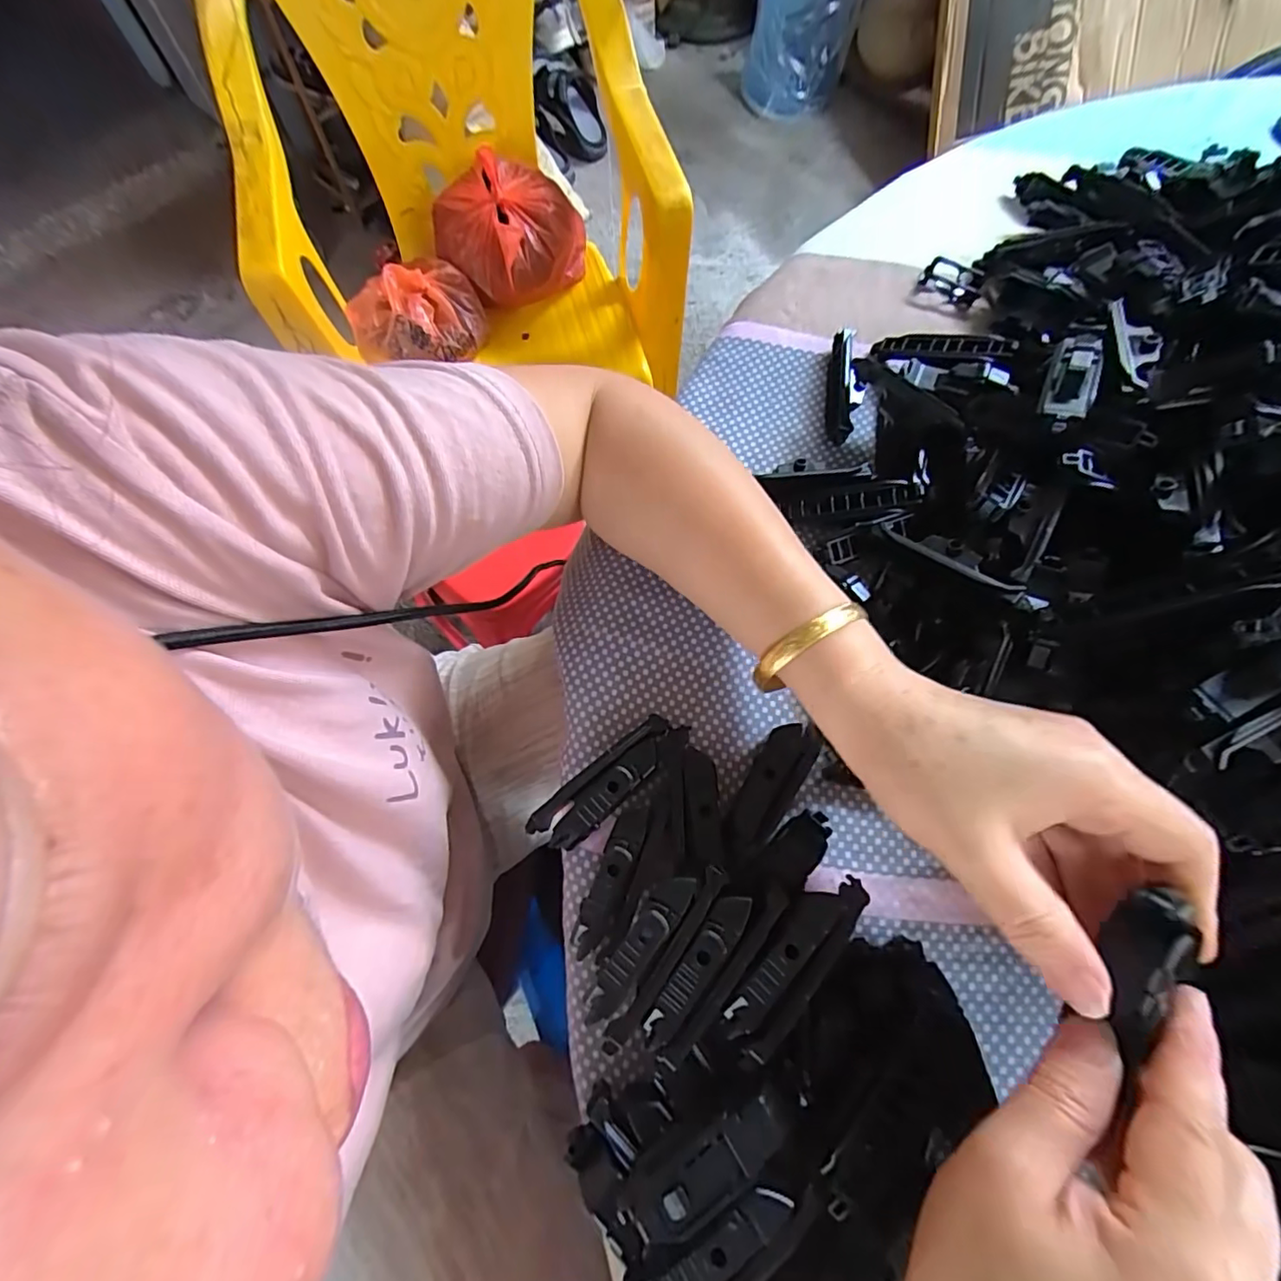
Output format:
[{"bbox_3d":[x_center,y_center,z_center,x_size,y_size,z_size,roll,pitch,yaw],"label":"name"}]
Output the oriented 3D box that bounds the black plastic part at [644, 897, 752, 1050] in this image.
[{"bbox_3d":[0.022,0.127,0.222,0.012,0.004,0.061,34,73,12],"label":"black plastic part"}]

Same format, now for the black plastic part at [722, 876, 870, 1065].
[{"bbox_3d":[0.061,0.123,0.224,0.022,0.011,0.077,40,75,14],"label":"black plastic part"}]

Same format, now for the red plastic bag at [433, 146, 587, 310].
[{"bbox_3d":[-0.201,-0.626,0.880,0.223,0.130,0.165,-7,70,-2],"label":"red plastic bag"}]

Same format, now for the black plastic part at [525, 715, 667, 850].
[{"bbox_3d":[-0.016,0.068,0.271,0.077,0.020,0.023,-40,74,-13],"label":"black plastic part"}]

